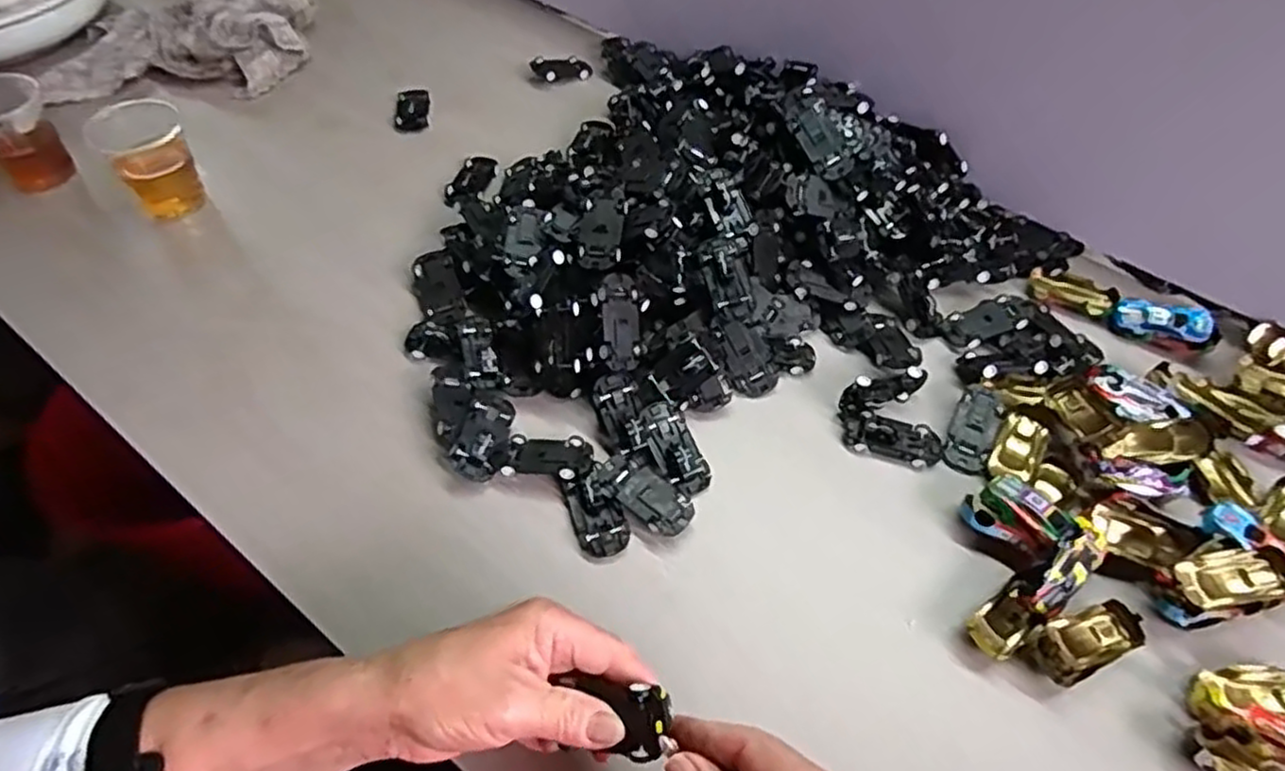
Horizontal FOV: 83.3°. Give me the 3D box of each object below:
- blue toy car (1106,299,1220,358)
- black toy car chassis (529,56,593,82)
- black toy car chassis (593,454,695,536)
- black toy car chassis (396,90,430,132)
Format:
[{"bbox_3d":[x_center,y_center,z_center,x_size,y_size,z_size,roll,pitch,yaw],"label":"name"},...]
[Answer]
[{"bbox_3d":[0.398,-0.048,0.553,0.069,0.024,0.033,19,56,12],"label":"blue toy car"},{"bbox_3d":[-0.084,-0.328,0.748,0.063,0.011,0.033,-10,57,-24],"label":"black toy car chassis"},{"bbox_3d":[0.002,0.068,0.456,0.066,0.009,0.031,34,60,20],"label":"black toy car chassis"},{"bbox_3d":[-0.223,-0.268,0.700,0.030,0.009,0.053,-2,54,-3],"label":"black toy car chassis"}]

